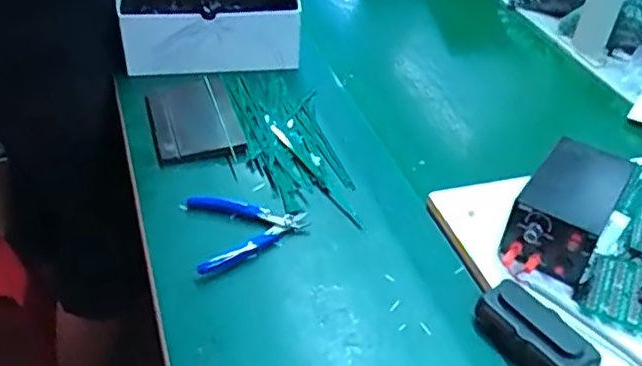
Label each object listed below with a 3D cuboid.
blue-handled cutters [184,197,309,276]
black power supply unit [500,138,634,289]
[{"bbox_3d":[-0.075,0.045,0.679,0.119,0.012,0.104,-8,40,-14],"label":"blue-handled cutters"},{"bbox_3d":[0.245,0.027,0.651,0.080,0.070,0.153,26,44,26],"label":"black power supply unit"}]

